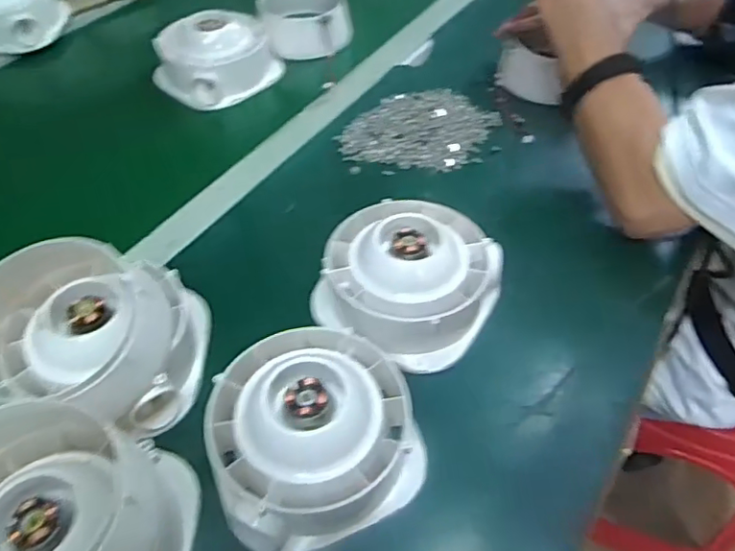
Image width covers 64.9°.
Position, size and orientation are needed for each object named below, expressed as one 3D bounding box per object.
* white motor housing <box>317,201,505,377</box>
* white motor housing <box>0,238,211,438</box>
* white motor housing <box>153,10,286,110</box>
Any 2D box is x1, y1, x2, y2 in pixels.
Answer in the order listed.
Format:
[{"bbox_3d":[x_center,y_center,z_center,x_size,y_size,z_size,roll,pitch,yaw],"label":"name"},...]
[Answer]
[{"bbox_3d":[0.030,0.002,0.465,0.134,0.064,0.137,25,54,19],"label":"white motor housing"},{"bbox_3d":[-0.199,0.038,0.413,0.145,0.098,0.128,9,50,7],"label":"white motor housing"},{"bbox_3d":[-0.187,-0.276,0.721,0.132,0.082,0.117,-36,59,-27],"label":"white motor housing"}]

